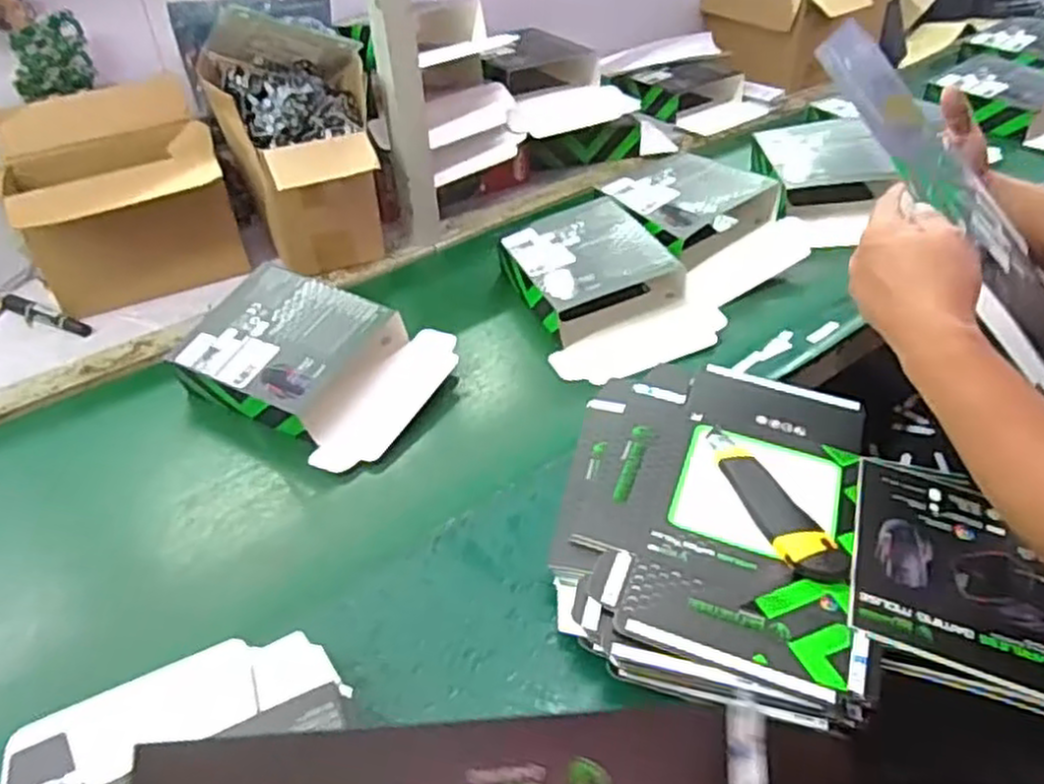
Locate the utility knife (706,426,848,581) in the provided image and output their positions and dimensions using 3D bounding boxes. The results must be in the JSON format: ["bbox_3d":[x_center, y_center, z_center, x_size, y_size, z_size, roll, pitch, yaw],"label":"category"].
[{"bbox_3d":[0.200,0.085,0.629,0.046,0.020,0.160,-16,42,-13],"label":"utility knife"}]

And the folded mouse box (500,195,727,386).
[{"bbox_3d":[0.099,-0.131,0.896,0.198,0.067,0.266,-16,42,-13],"label":"folded mouse box"}]

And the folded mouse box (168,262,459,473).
[{"bbox_3d":[-0.218,-0.035,0.800,0.249,0.078,0.196,15,45,21],"label":"folded mouse box"}]

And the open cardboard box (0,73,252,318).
[{"bbox_3d":[-0.508,-0.244,0.973,0.256,0.197,0.231,-16,42,-13],"label":"open cardboard box"}]

